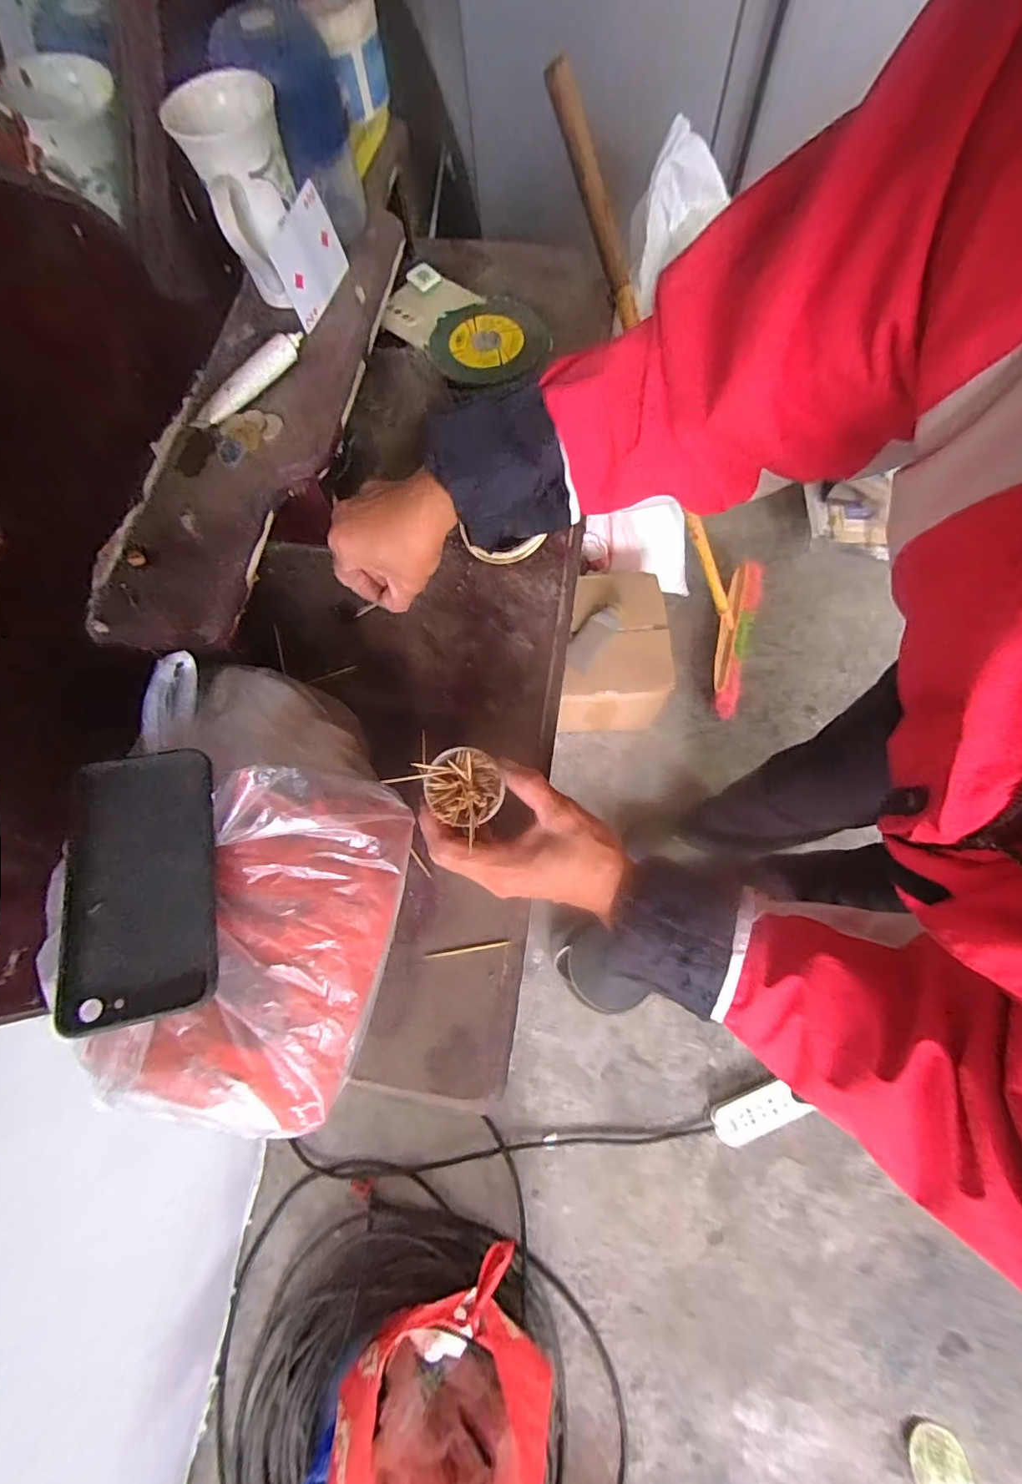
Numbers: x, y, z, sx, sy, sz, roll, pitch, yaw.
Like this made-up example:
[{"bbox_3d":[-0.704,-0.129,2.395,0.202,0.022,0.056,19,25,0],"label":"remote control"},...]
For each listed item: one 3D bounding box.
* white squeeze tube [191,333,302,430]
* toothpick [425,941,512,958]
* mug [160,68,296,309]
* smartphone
[{"bbox_3d":[-0.198,-0.277,0.388,0.019,0.012,0.107,37,78,14],"label":"white squeeze tube"},{"bbox_3d":[-0.032,0.150,0.368,0.062,0.004,0.004,-9,73,-1],"label":"toothpick"},{"bbox_3d":[-0.191,-0.404,0.383,0.073,0.099,0.092,-27,73,-5],"label":"mug"},{"bbox_3d":[-0.201,0.072,0.277,0.069,0.006,0.145,-9,65,-18],"label":"smartphone"}]

